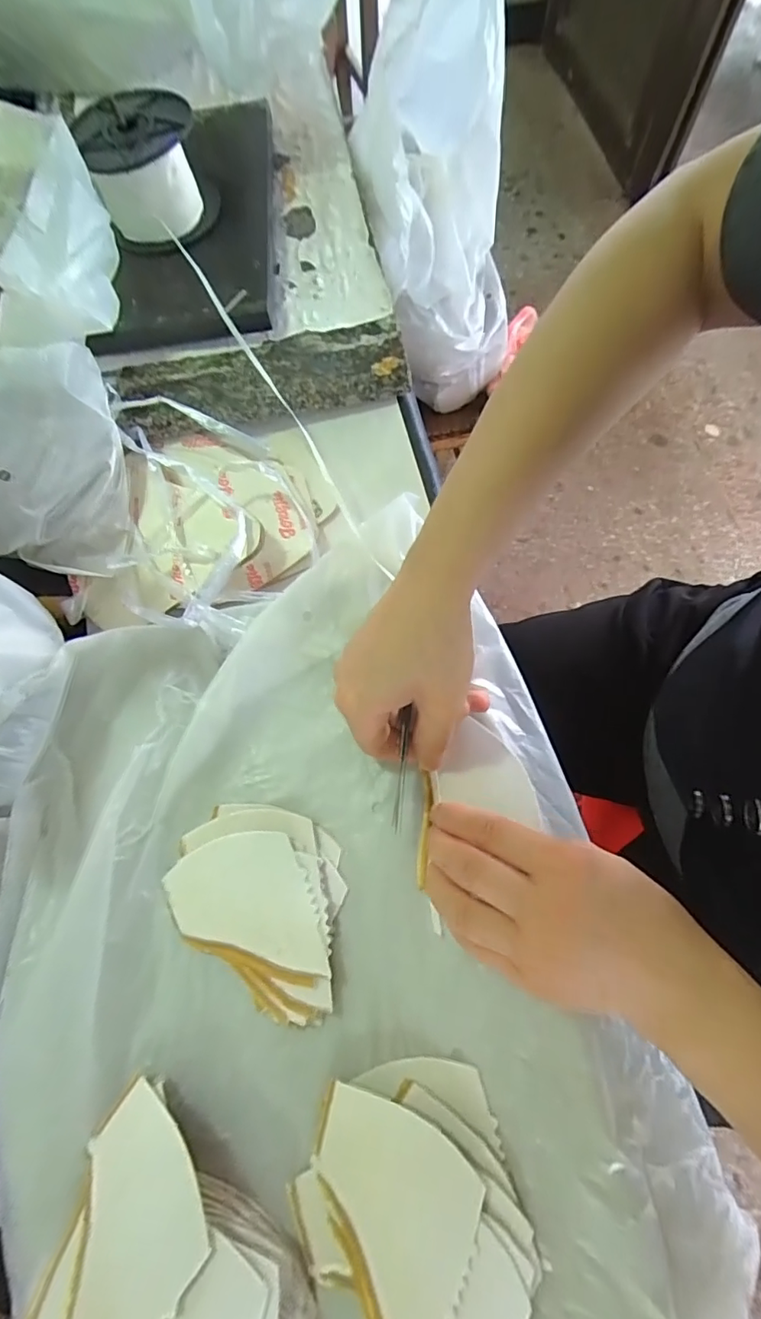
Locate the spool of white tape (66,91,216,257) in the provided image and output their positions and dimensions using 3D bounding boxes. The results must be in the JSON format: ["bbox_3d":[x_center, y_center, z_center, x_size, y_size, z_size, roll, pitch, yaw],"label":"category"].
[{"bbox_3d":[-0.181,-0.385,0.414,0.087,0.060,0.096,-23,73,-5],"label":"spool of white tape"}]

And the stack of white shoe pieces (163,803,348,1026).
[{"bbox_3d":[-0.069,0.133,0.284,0.094,0.013,0.100,6,71,3],"label":"stack of white shoe pieces"}]

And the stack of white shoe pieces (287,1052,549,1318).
[{"bbox_3d":[0.018,0.262,0.233,0.098,0.021,0.136,-20,71,-5],"label":"stack of white shoe pieces"}]

